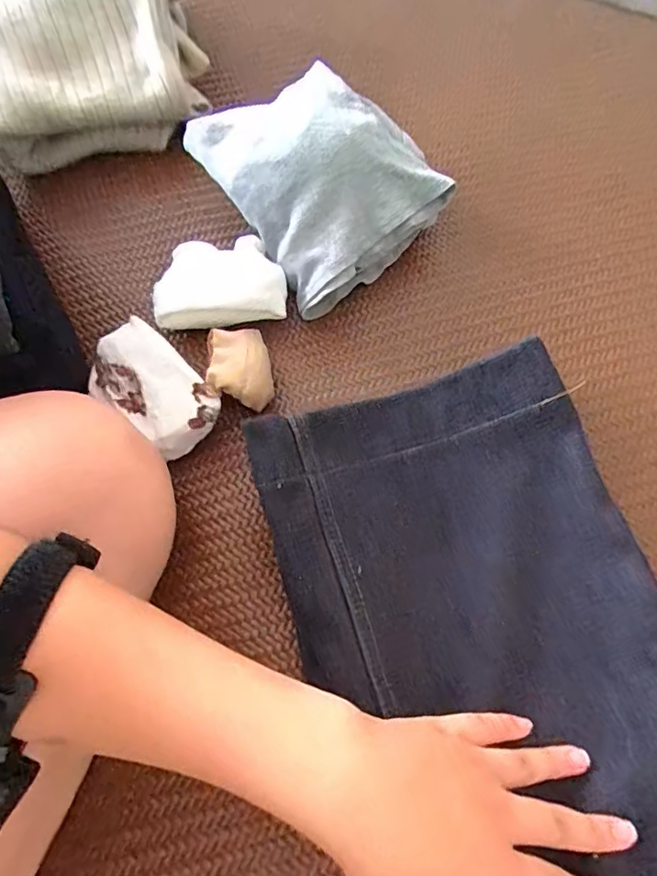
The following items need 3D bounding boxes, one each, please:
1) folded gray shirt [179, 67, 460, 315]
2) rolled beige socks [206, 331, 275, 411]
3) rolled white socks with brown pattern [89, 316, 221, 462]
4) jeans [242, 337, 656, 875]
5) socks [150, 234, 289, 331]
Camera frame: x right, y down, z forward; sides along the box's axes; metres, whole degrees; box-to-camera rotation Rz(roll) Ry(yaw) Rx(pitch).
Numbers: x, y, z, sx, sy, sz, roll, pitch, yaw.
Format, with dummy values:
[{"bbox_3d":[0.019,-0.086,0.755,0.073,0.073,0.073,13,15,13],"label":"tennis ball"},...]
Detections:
[{"bbox_3d":[-0.002,-0.199,0.419,0.144,0.082,0.155,-34,72,-11],"label":"folded gray shirt"},{"bbox_3d":[-0.064,-0.050,0.387,0.043,0.030,0.066,-10,69,-3],"label":"rolled beige socks"},{"bbox_3d":[-0.119,-0.030,0.369,0.089,0.048,0.054,37,74,14],"label":"rolled white socks with brown pattern"},{"bbox_3d":[0.135,0.216,0.244,0.214,0.055,0.565,-20,66,-7],"label":"jeans"},{"bbox_3d":[-0.083,-0.115,0.412,0.096,0.037,0.063,-8,69,-2],"label":"socks"}]

